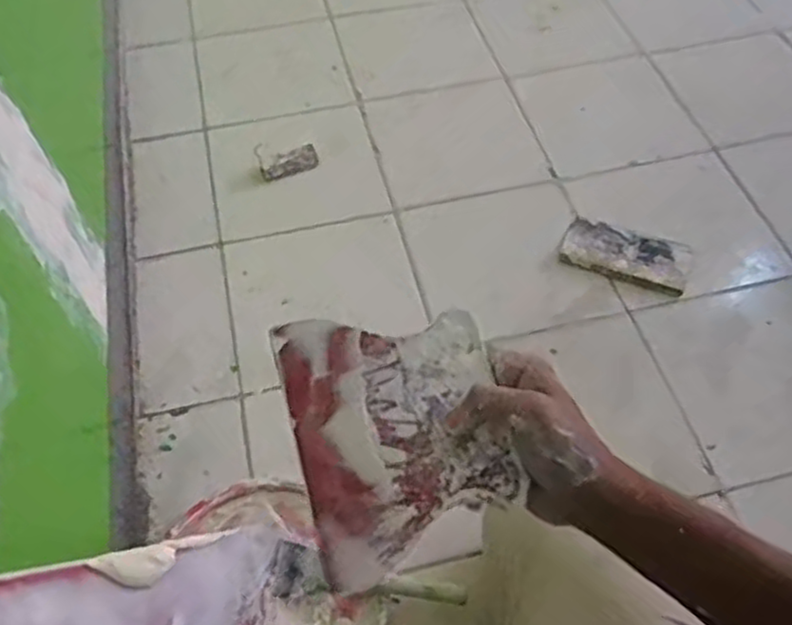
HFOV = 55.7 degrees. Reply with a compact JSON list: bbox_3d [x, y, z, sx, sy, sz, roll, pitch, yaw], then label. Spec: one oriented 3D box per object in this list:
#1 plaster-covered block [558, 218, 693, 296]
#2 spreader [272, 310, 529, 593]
[{"bbox_3d":[0.368,-0.091,1.203,0.197,0.017,0.106,17,51,12],"label":"plaster-covered block"},{"bbox_3d":[0.001,0.072,0.471,0.126,0.009,0.161,-15,70,-3],"label":"spreader"}]

